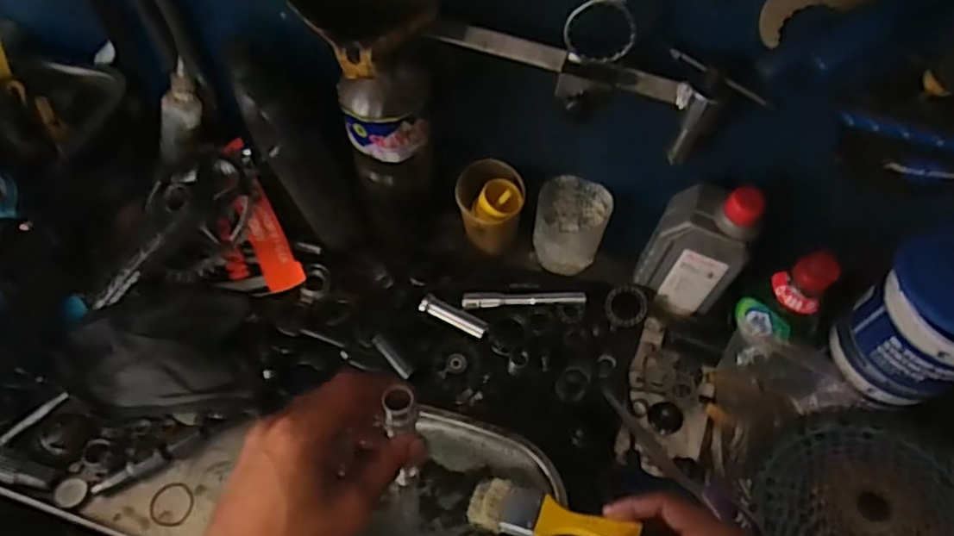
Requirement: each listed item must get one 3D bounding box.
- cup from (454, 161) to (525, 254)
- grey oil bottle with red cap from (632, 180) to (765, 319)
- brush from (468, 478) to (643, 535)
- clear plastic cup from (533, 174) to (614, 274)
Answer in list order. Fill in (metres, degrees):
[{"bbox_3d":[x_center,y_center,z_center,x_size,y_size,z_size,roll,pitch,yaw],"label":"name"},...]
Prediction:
[{"bbox_3d":[0.013,-0.060,0.665,0.066,0.090,0.069,2,57,-2],"label":"cup"},{"bbox_3d":[0.205,-0.017,0.607,0.081,0.158,0.045,33,61,17],"label":"grey oil bottle with red cap"},{"bbox_3d":[0.056,0.196,0.511,0.146,0.015,0.041,-5,47,40],"label":"brush"},{"bbox_3d":[0.095,-0.041,0.673,0.071,0.090,0.063,21,58,10],"label":"clear plastic cup"}]

